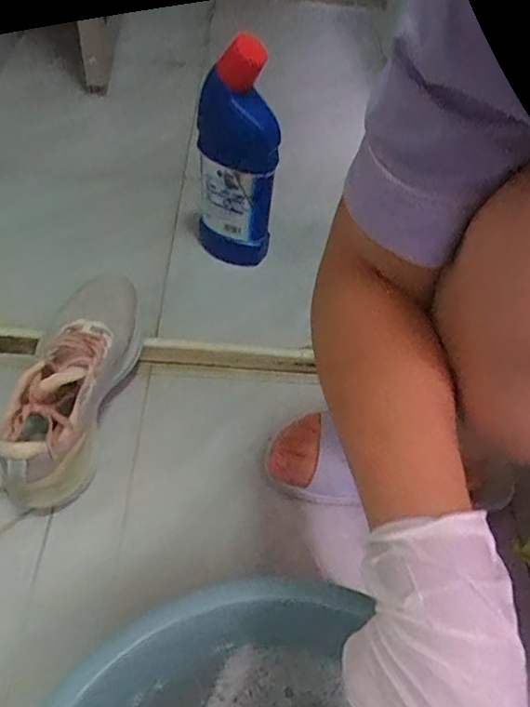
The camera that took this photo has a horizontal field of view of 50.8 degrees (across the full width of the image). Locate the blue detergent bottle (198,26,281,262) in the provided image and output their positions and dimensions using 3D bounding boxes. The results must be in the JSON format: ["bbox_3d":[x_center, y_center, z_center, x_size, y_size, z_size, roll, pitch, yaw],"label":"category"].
[{"bbox_3d":[-0.036,-0.231,0.712,0.097,0.285,0.057,1,51,-5],"label":"blue detergent bottle"}]

